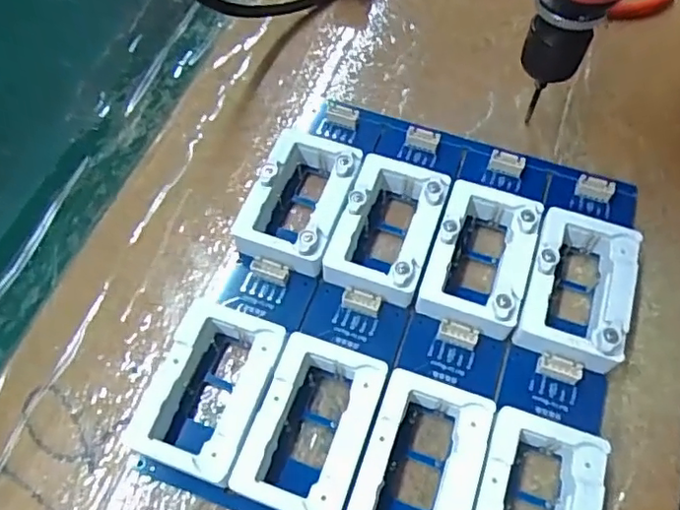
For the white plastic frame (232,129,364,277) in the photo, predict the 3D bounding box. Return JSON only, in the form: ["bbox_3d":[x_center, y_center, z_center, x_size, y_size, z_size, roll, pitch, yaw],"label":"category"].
[{"bbox_3d":[-0.018,-0.024,0.262,0.043,0.019,0.063,13,63,8],"label":"white plastic frame"}]

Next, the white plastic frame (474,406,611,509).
[{"bbox_3d":[0.067,0.089,0.206,0.040,0.018,0.061,17,64,10],"label":"white plastic frame"}]

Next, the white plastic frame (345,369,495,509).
[{"bbox_3d":[0.029,0.077,0.211,0.040,0.016,0.061,17,64,10],"label":"white plastic frame"}]

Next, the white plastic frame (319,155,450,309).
[{"bbox_3d":[0.021,-0.012,0.255,0.039,0.019,0.062,17,63,10],"label":"white plastic frame"}]

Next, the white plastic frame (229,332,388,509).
[{"bbox_3d":[-0.011,0.064,0.218,0.041,0.017,0.061,17,64,10],"label":"white plastic frame"}]

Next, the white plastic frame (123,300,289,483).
[{"bbox_3d":[-0.049,0.051,0.225,0.040,0.018,0.062,16,63,9],"label":"white plastic frame"}]

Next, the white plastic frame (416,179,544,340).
[{"bbox_3d":[0.059,0.001,0.249,0.039,0.019,0.063,17,64,10],"label":"white plastic frame"}]

